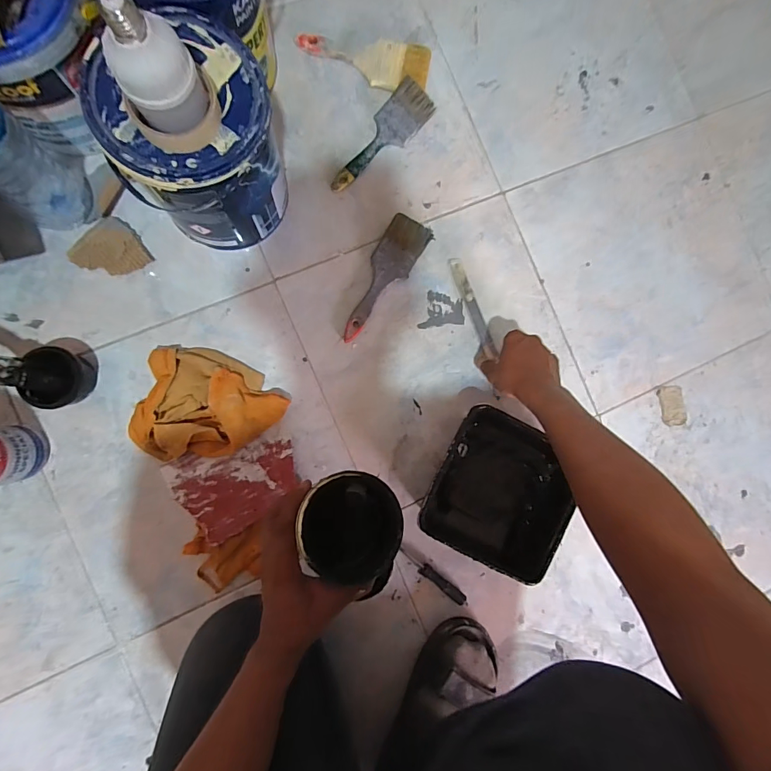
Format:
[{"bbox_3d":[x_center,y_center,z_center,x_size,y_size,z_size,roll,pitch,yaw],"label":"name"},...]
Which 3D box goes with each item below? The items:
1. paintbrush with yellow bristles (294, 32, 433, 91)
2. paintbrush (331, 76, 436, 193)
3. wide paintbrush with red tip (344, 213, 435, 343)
[{"bbox_3d":[-0.033,-0.502,0.631,0.204,0.024,0.070,5,87,-7],"label":"paintbrush with yellow bristles"},{"bbox_3d":[-0.004,-0.380,0.632,0.062,0.021,0.207,37,84,-5],"label":"paintbrush"},{"bbox_3d":[-0.008,-0.166,0.622,0.063,0.022,0.208,34,84,-5],"label":"wide paintbrush with red tip"}]

